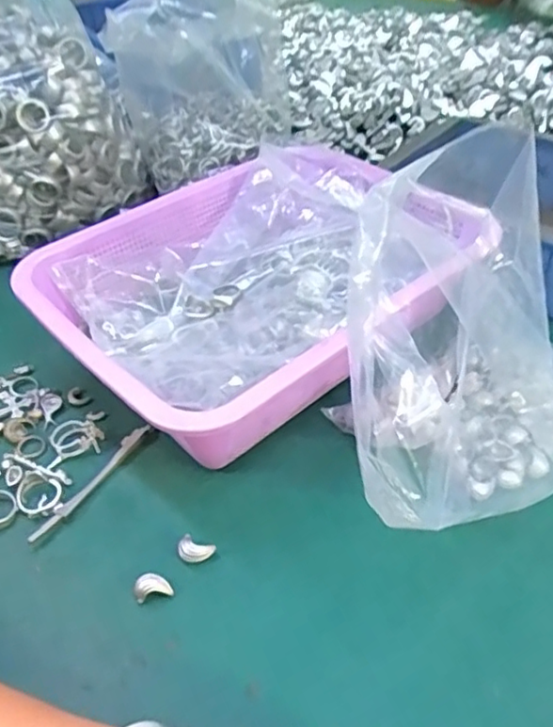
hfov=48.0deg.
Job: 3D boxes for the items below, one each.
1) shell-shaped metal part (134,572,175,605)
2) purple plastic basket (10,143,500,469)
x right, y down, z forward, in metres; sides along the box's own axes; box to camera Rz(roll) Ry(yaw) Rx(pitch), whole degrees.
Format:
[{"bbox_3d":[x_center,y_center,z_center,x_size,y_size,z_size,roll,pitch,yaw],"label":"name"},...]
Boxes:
[{"bbox_3d":[-0.067,0.119,0.332,0.019,0.010,0.011,-14,44,-10],"label":"shell-shaped metal part"},{"bbox_3d":[-0.013,-0.055,0.462,0.292,0.086,0.223,-35,53,-29],"label":"purple plastic basket"}]

